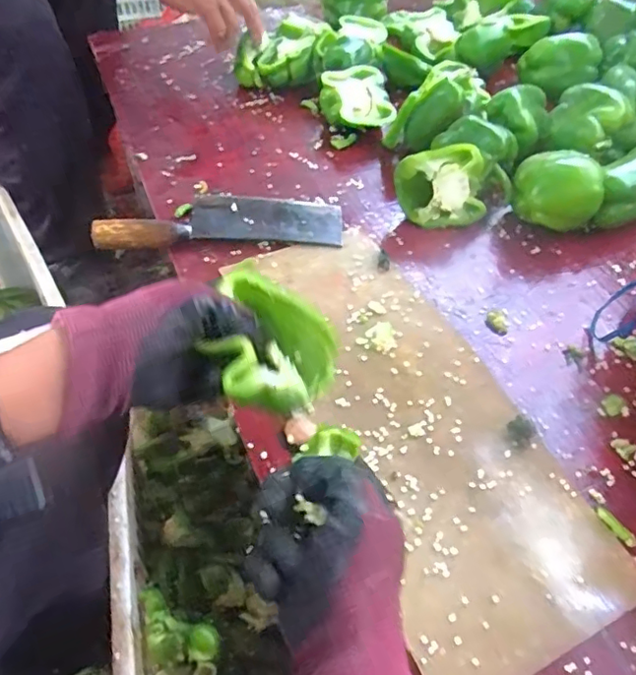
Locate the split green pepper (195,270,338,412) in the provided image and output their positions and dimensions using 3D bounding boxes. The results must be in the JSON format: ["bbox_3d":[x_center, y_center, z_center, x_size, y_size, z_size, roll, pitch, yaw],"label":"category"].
[{"bbox_3d":[-0.028,0.003,0.382,0.079,0.044,0.084,6,51,2],"label":"split green pepper"}]

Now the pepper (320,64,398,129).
[{"bbox_3d":[0.050,-0.307,0.737,0.090,0.049,0.075,-20,55,-18],"label":"pepper"}]

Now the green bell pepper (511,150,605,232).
[{"bbox_3d":[0.259,-0.164,0.623,0.086,0.068,0.063,6,51,2],"label":"green bell pepper"}]

